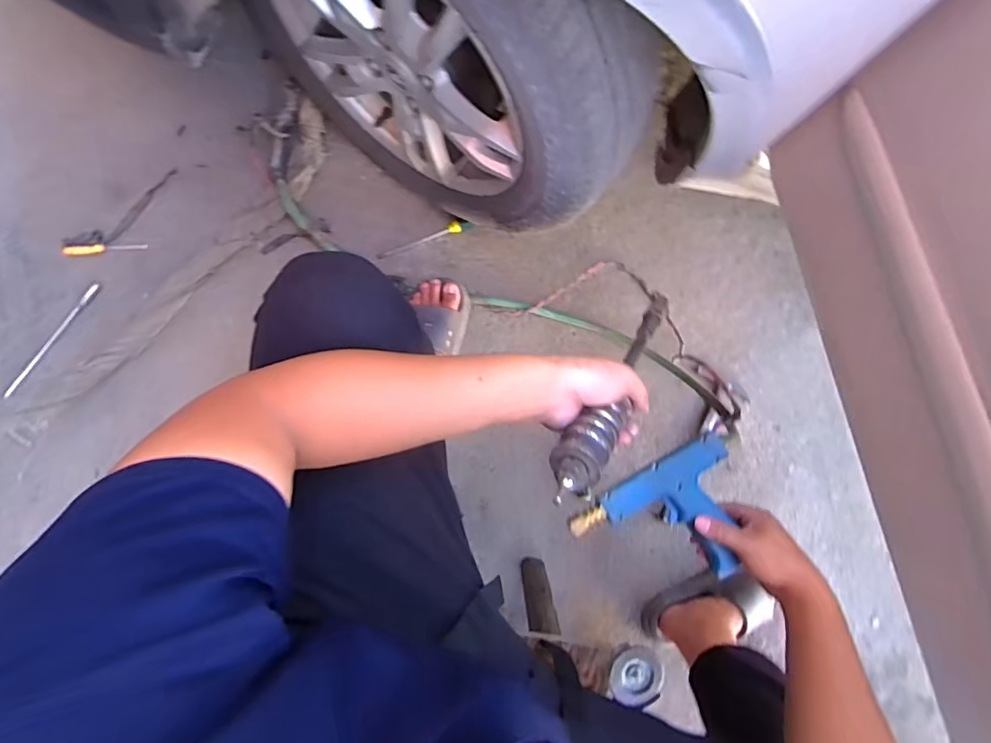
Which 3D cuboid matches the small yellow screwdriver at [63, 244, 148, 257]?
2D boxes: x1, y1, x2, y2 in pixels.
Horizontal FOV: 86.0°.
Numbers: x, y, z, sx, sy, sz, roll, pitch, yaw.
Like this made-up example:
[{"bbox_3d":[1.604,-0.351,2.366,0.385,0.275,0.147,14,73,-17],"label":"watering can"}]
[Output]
[{"bbox_3d":[-0.672,-0.211,0.917,0.123,0.016,0.020,-9,87,-22],"label":"small yellow screwdriver"}]

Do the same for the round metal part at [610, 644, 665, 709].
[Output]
[{"bbox_3d":[0.237,0.512,0.893,0.082,0.014,0.093,43,75,12],"label":"round metal part"}]

